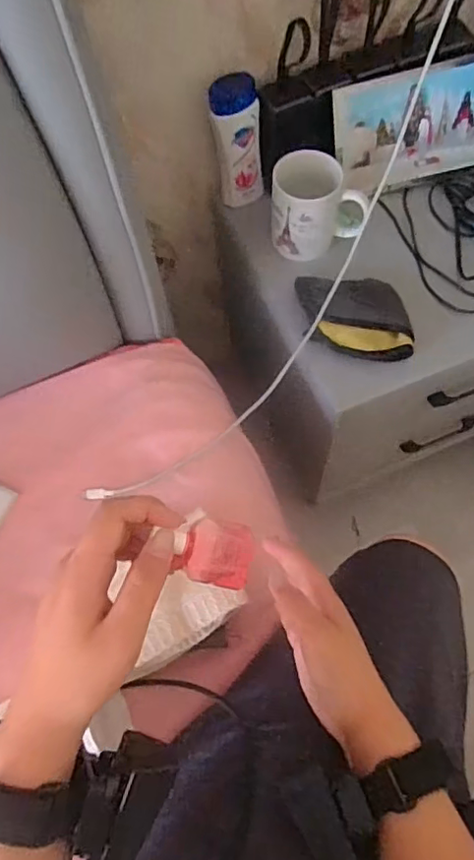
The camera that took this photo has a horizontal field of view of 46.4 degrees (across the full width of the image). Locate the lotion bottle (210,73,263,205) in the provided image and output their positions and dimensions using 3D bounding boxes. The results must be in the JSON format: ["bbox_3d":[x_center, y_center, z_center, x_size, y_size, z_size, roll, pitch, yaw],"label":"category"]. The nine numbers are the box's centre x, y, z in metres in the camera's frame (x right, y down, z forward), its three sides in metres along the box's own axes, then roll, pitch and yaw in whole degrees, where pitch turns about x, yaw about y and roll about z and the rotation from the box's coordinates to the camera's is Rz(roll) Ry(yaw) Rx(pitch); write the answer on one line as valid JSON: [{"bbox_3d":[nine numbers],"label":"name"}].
[{"bbox_3d":[0.001,-0.349,0.678,0.055,0.146,0.038,-5,65,1],"label":"lotion bottle"}]

